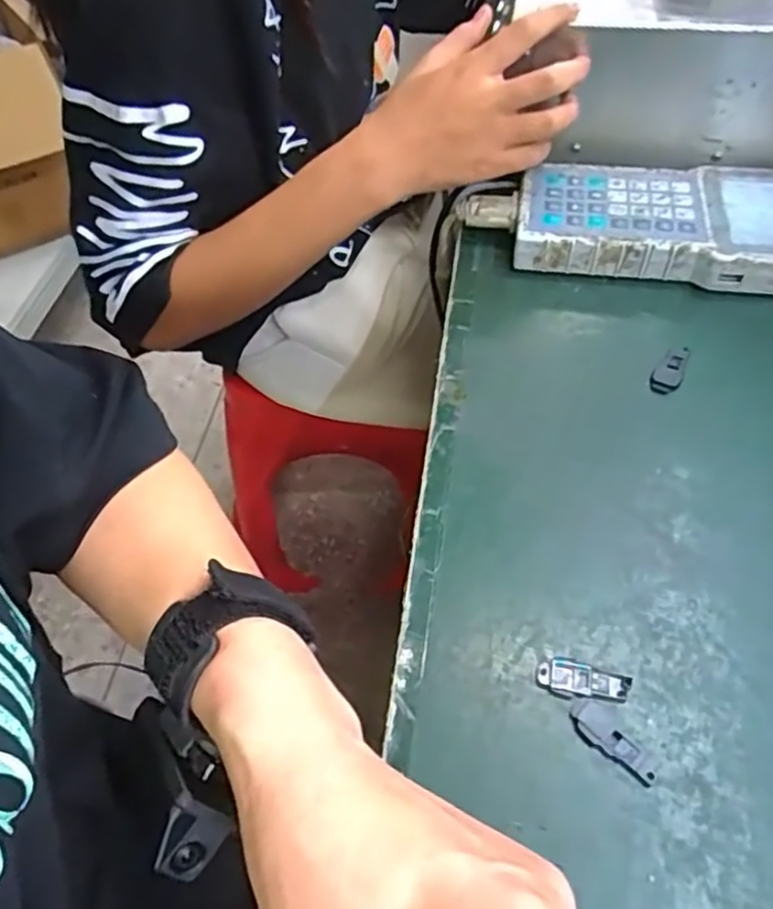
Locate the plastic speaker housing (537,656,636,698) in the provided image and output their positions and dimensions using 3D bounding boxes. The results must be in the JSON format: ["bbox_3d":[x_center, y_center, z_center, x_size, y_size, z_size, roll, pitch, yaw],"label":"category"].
[{"bbox_3d":[0.088,0.100,0.308,0.040,0.004,0.015,11,55,11],"label":"plastic speaker housing"}]

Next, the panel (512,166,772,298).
[{"bbox_3d":[0.209,-0.161,0.487,0.226,0.032,0.100,7,54,9],"label":"panel"}]

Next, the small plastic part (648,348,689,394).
[{"bbox_3d":[0.174,-0.052,0.420,0.017,0.004,0.041,32,61,24],"label":"small plastic part"}]

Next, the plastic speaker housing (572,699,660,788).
[{"bbox_3d":[0.096,0.121,0.292,0.015,0.004,0.040,-34,59,-21],"label":"plastic speaker housing"}]

